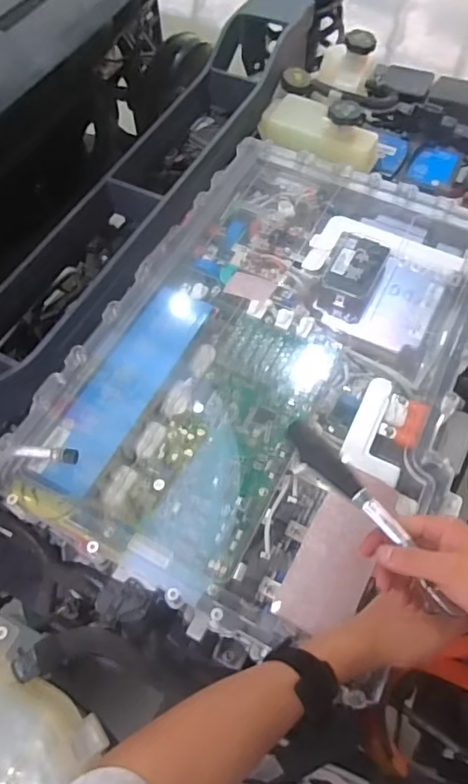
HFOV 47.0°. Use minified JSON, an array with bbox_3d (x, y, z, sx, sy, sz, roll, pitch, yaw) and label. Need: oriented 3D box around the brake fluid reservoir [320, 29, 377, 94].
[{"bbox_3d":[0.192,-0.554,0.908,0.091,0.060,0.097,5,60,4],"label":"brake fluid reservoir"}]

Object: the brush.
[{"bbox_3d":[0.107,0.093,0.434,0.026,0.013,0.186,-33,65,-17],"label":"brush"}]

